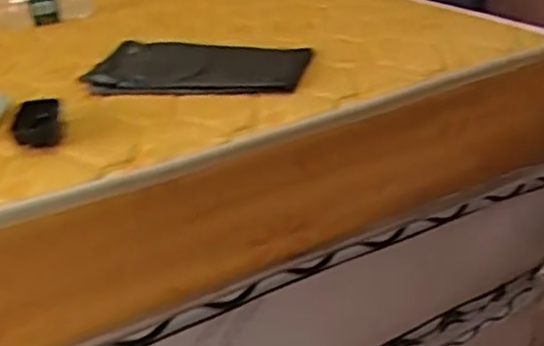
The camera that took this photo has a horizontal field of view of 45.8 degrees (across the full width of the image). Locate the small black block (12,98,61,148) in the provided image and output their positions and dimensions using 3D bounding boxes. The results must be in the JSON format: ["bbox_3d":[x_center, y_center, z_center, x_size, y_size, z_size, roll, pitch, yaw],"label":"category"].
[{"bbox_3d":[-0.285,-0.061,0.779,0.050,0.032,0.090,-10,29,-10],"label":"small black block"}]

